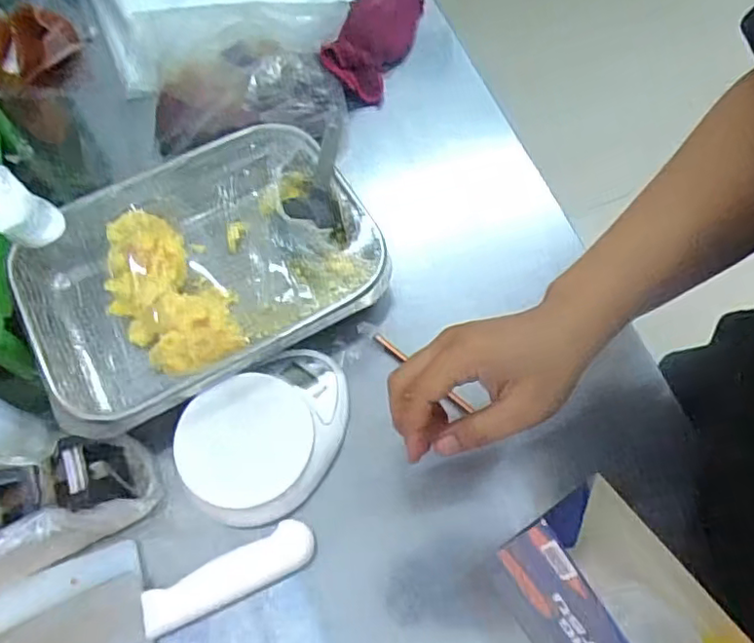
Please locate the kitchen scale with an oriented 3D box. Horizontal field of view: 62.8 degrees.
[{"bbox_3d":[-0.085,0.089,0.497,0.150,0.031,0.113,-35,68,-14],"label":"kitchen scale"}]

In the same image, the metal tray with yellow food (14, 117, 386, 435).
[{"bbox_3d":[-0.152,-0.044,0.555,0.293,0.070,0.212,-28,66,-11],"label":"metal tray with yellow food"}]

